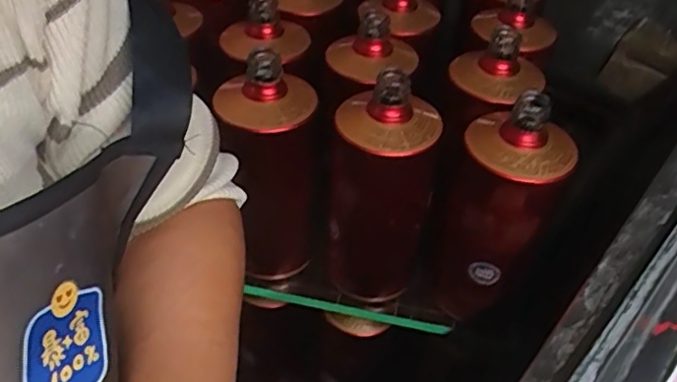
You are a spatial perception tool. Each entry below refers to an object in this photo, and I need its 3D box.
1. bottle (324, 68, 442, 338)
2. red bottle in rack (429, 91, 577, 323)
[{"bbox_3d":[0.031,0.022,0.505,0.079,0.243,0.072,4,42,2],"label":"bottle"},{"bbox_3d":[0.124,0.020,0.474,0.079,0.194,0.088,18,45,17],"label":"red bottle in rack"}]

